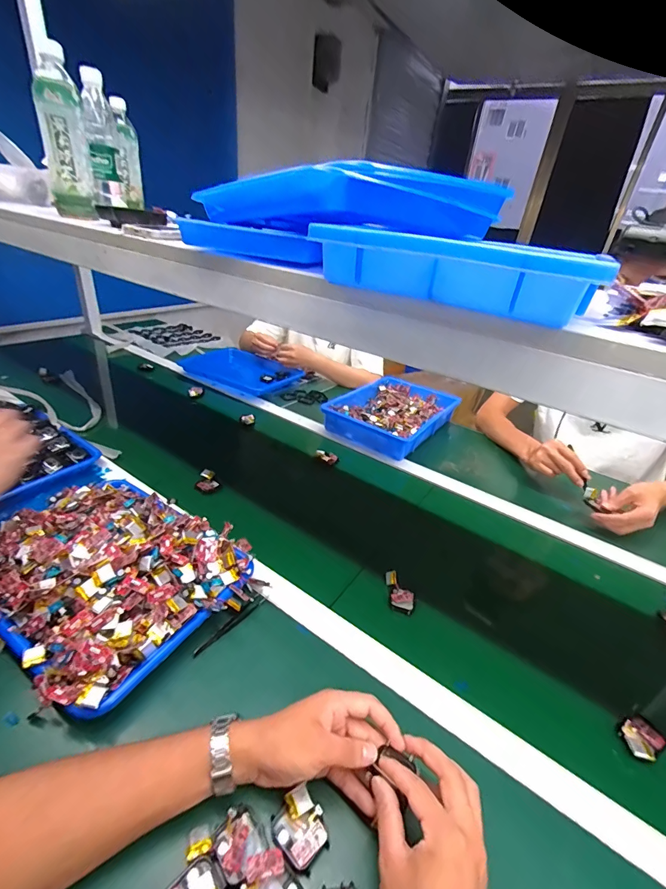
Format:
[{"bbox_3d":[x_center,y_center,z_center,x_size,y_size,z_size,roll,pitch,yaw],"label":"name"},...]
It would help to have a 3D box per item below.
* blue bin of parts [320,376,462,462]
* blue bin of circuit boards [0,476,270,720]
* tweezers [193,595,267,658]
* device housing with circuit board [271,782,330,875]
[{"bbox_3d":[0.157,-0.086,1.025,0.242,0.054,0.345,25,35,28],"label":"blue bin of parts"},{"bbox_3d":[-0.293,0.148,0.512,0.331,0.076,0.263,21,34,23],"label":"blue bin of circuit boards"},{"bbox_3d":[-0.130,0.231,0.505,0.010,0.012,0.109,26,36,30],"label":"tweezers"},{"bbox_3d":[-0.029,0.336,0.342,0.047,0.015,0.041,29,37,33],"label":"device housing with circuit board"}]

